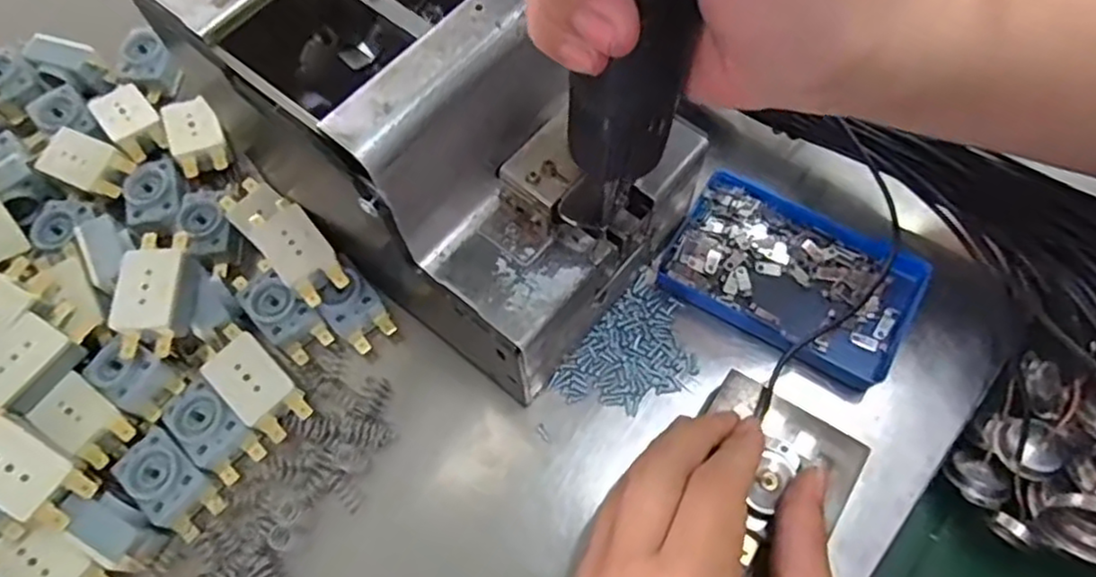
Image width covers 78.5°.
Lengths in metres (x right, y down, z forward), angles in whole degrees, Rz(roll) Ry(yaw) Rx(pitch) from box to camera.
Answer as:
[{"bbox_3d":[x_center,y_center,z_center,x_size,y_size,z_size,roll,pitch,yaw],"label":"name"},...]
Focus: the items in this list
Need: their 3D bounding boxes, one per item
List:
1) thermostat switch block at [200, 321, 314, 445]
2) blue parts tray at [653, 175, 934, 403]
[{"bbox_3d":[-0.137,0.042,0.310,0.026,0.015,0.057,-41,72,-15],"label":"thermostat switch block"},{"bbox_3d":[0.119,-0.005,0.330,0.115,0.014,0.074,30,70,13],"label":"blue parts tray"}]

